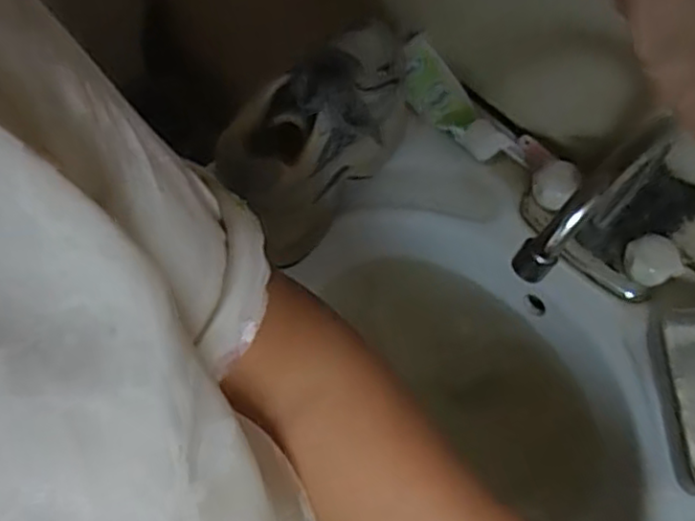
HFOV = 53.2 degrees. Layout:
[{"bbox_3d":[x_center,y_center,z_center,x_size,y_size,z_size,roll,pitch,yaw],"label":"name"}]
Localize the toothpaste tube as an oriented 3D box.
[{"bbox_3d":[0.092,-0.153,0.666,0.046,0.024,0.139,-29,70,-9],"label":"toothpaste tube"}]

